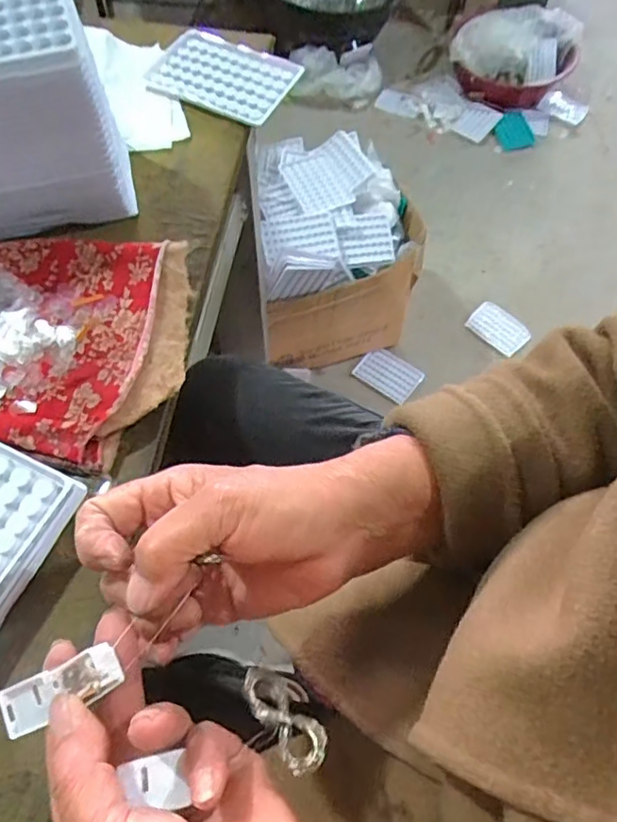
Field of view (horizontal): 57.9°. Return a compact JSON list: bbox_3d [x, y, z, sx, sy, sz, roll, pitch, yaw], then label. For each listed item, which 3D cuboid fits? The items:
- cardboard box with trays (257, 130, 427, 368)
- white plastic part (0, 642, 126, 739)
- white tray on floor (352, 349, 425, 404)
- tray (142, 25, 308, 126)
[{"bbox_3d":[0.043,-0.301,1.082,0.301,0.319,0.324,-8,64,-6],"label":"cardboard box with trays"},{"bbox_3d":[-0.099,0.111,0.220,0.056,0.008,0.018,-29,65,15],"label":"white plastic part"},{"bbox_3d":[0.170,-0.079,1.182,0.125,0.018,0.081,34,67,14],"label":"white tray on floor"},{"bbox_3d":[-0.078,-0.316,0.520,0.128,0.010,0.093,21,64,8],"label":"tray"}]

